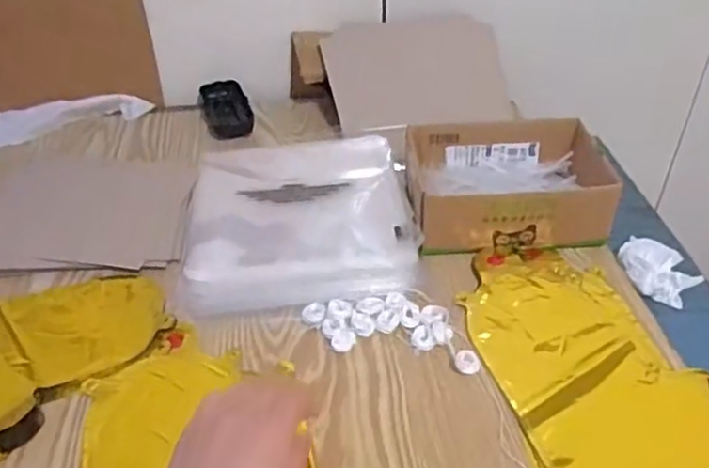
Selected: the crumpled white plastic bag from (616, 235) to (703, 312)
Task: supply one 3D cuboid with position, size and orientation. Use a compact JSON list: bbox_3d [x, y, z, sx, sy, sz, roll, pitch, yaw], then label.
[{"bbox_3d":[0.283,0.033,0.623,0.073,0.018,0.070,44,54,16],"label":"crumpled white plastic bag"}]

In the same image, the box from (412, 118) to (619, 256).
[{"bbox_3d":[0.152,-0.054,0.664,0.194,0.056,0.149,-2,42,0],"label":"box"}]

